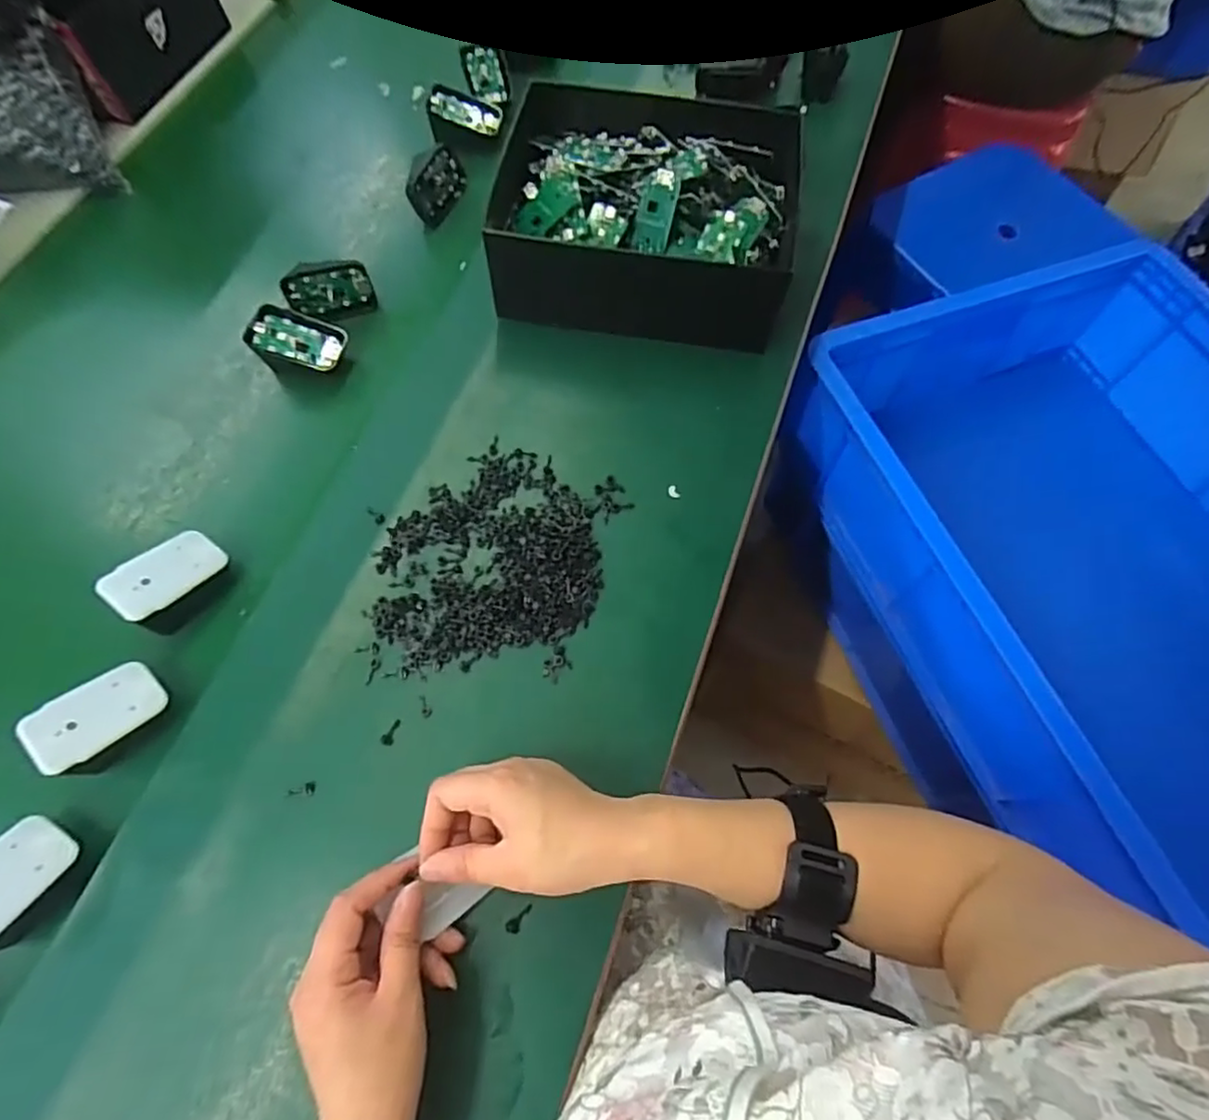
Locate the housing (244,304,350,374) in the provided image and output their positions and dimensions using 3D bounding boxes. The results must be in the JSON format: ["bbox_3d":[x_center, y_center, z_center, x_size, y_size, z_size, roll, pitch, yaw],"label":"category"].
[{"bbox_3d":[-0.247,-0.175,0.526,0.070,0.042,0.040,14,67,7],"label":"housing"}]

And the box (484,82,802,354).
[{"bbox_3d":[0.039,-0.290,0.546,0.238,0.098,0.188,8,66,4],"label":"box"}]

